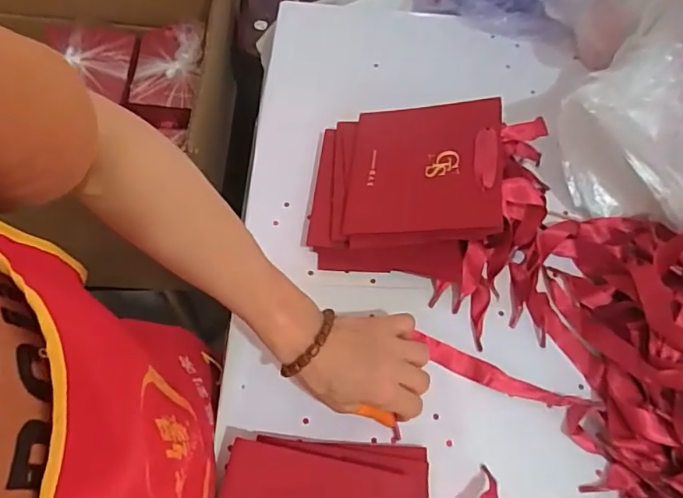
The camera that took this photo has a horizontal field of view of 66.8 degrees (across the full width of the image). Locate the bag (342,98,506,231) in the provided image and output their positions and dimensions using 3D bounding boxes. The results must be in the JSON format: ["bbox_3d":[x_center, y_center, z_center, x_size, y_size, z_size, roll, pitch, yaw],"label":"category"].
[{"bbox_3d":[0.074,-0.077,0.476,0.138,0.008,0.141,-3,60,22],"label":"bag"}]

